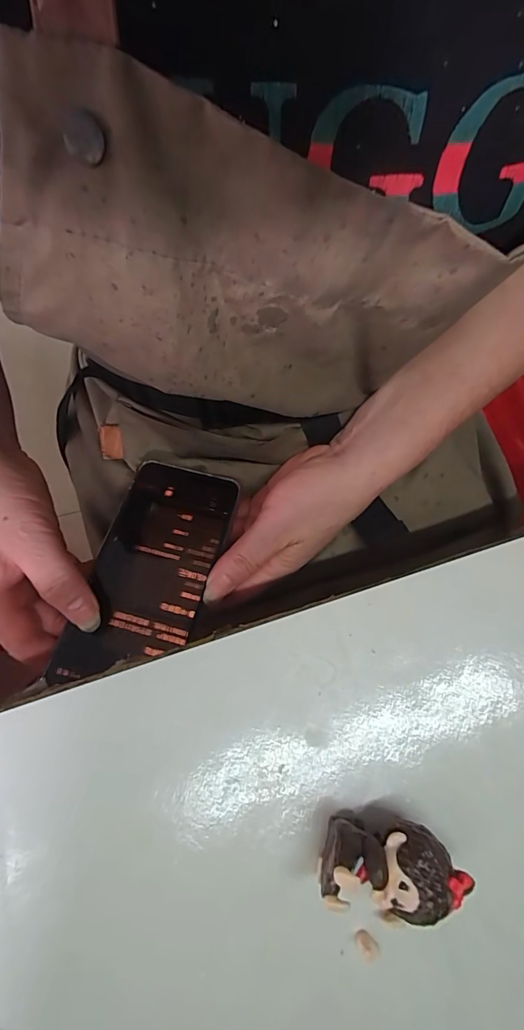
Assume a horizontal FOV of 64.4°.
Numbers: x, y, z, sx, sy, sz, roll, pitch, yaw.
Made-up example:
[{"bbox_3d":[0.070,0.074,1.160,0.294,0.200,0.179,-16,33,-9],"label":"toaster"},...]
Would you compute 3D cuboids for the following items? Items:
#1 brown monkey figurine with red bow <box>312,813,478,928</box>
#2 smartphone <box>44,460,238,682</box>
[{"bbox_3d":[0.039,0.113,0.134,0.039,0.030,0.029,23,72,4],"label":"brown monkey figurine with red bow"},{"bbox_3d":[-0.068,0.032,0.263,0.072,0.004,0.144,14,65,3],"label":"smartphone"}]

